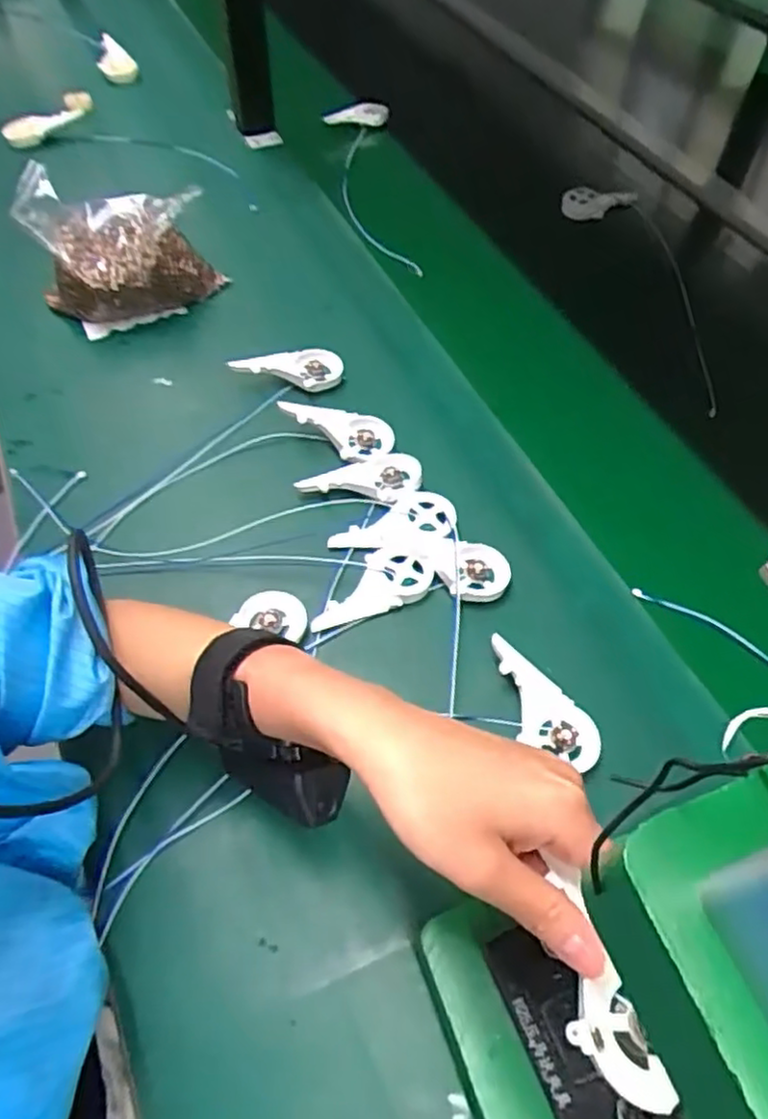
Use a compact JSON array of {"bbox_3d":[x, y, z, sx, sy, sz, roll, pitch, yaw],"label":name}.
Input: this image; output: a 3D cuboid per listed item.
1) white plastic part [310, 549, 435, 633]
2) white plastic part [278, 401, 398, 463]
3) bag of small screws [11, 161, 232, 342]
[{"bbox_3d":[-0.011,0.017,0.479,0.088,0.017,0.043,-15,56,-13],"label":"white plastic part"},{"bbox_3d":[-0.039,-0.104,0.550,0.093,0.012,0.043,19,54,-4],"label":"white plastic part"},{"bbox_3d":[-0.245,-0.292,0.648,0.154,0.095,0.118,-22,59,-15],"label":"bag of small screws"}]

